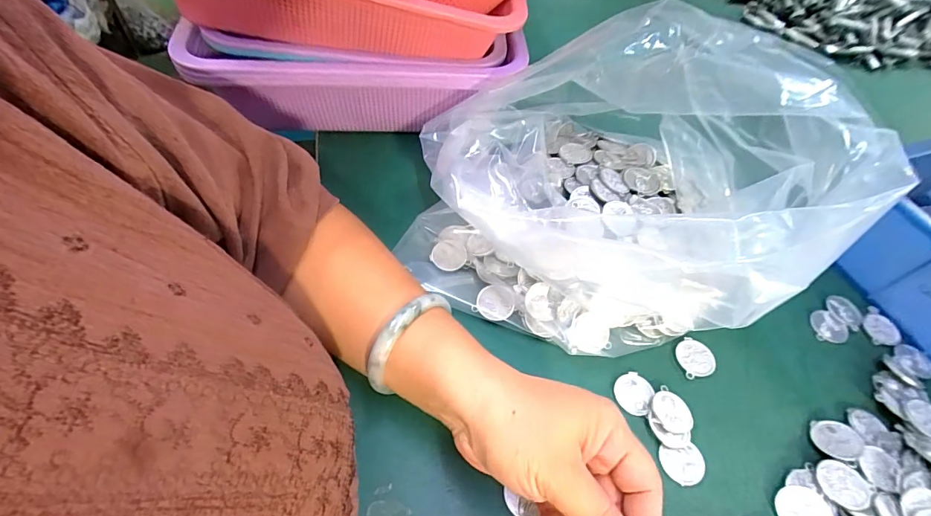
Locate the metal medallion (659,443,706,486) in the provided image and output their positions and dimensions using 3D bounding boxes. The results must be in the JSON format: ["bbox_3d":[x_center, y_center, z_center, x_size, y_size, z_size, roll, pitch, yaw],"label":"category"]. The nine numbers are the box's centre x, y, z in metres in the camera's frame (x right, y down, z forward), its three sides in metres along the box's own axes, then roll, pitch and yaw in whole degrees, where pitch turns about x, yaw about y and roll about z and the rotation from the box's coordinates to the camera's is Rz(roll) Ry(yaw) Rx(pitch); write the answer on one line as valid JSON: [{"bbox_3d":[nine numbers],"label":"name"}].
[{"bbox_3d":[0.146,0.138,0.288,0.029,0.004,0.023,-3,55,-8],"label":"metal medallion"}]

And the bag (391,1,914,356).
[{"bbox_3d":[0.087,-0.071,0.327,0.250,0.172,0.230,-2,55,-7],"label":"bag"}]

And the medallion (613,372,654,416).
[{"bbox_3d":[0.122,0.098,0.314,0.027,0.004,0.030,24,56,11],"label":"medallion"}]

